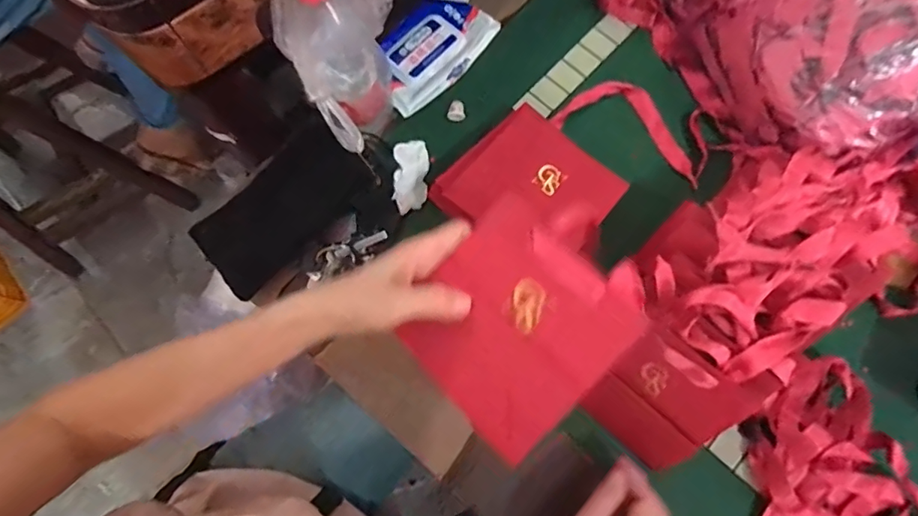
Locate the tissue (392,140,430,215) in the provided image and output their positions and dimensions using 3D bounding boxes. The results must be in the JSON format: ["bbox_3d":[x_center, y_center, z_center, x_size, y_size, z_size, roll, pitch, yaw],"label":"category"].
[{"bbox_3d":[-0.053,-0.090,0.561,0.036,0.020,0.078,6,108,1],"label":"tissue"}]

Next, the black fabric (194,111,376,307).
[{"bbox_3d":[-0.200,-0.056,0.577,0.102,0.037,0.198,43,79,10],"label":"black fabric"}]

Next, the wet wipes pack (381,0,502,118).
[{"bbox_3d":[-0.033,-0.253,0.611,0.095,0.023,0.163,42,79,10],"label":"wet wipes pack"}]

